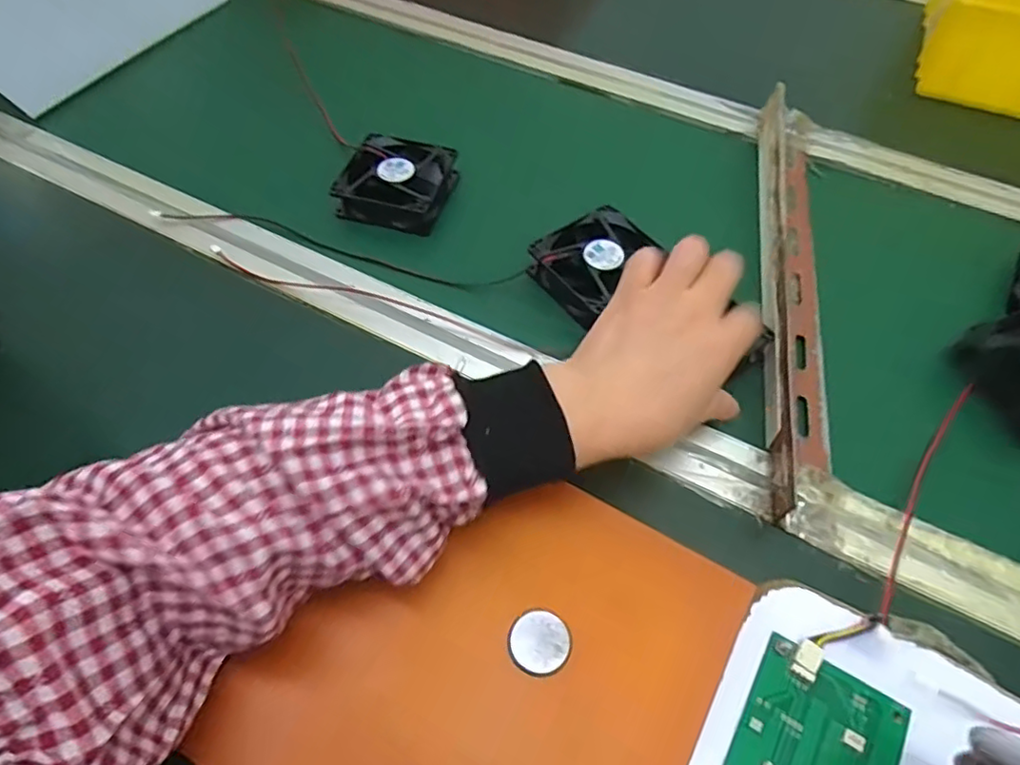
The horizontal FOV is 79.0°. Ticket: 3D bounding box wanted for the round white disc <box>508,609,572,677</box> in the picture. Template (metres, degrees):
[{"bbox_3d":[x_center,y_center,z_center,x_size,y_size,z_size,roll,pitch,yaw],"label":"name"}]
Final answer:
[{"bbox_3d":[0.015,0.124,0.295,0.028,0.004,0.028,1,54,-1],"label":"round white disc"}]

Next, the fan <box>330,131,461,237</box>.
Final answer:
[{"bbox_3d":[-0.089,-0.161,0.498,0.082,0.030,0.084,11,55,7],"label":"fan"}]

